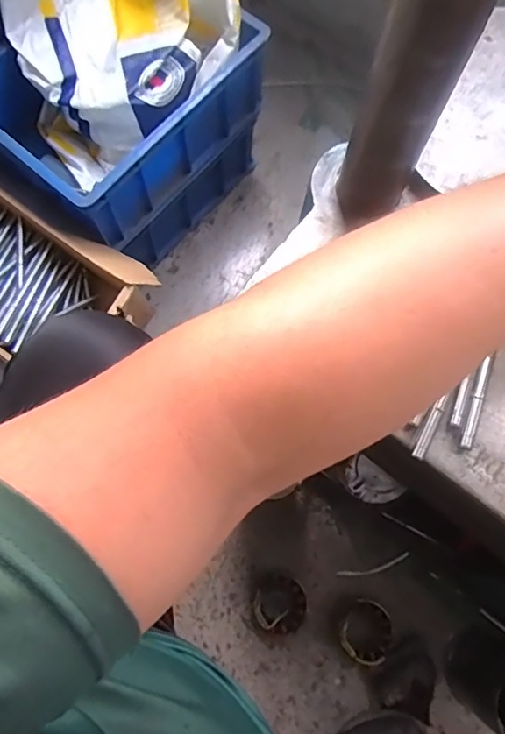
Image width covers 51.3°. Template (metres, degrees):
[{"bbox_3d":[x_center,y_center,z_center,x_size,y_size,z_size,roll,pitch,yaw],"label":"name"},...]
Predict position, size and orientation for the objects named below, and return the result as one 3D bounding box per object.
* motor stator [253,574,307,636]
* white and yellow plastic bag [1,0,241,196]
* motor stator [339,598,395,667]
[{"bbox_3d":[0.044,0.370,0.814,0.080,0.032,0.078,-32,78,-10],"label":"motor stator"},{"bbox_3d":[-0.196,-0.495,0.758,0.323,0.242,0.278,-32,78,-10],"label":"white and yellow plastic bag"},{"bbox_3d":[0.173,0.402,0.798,0.080,0.035,0.084,37,77,9],"label":"motor stator"}]

